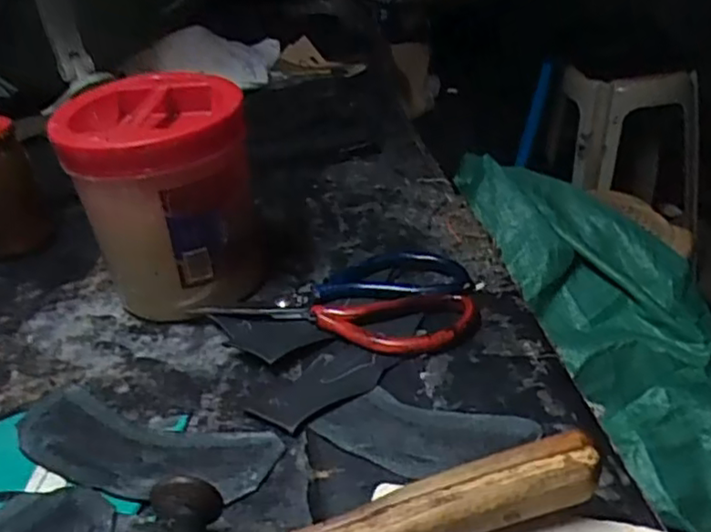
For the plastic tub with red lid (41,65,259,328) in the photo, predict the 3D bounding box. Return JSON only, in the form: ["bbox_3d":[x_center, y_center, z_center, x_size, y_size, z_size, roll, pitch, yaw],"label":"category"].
[{"bbox_3d":[-0.124,-0.043,0.453,0.114,0.143,0.108,-16,31,-14],"label":"plastic tub with red lid"}]

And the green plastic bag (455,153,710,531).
[{"bbox_3d":[0.384,0.052,1.003,0.312,0.091,0.616,-22,73,-23],"label":"green plastic bag"}]

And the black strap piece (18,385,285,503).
[{"bbox_3d":[-0.115,0.095,0.348,0.144,0.004,0.057,9,32,19],"label":"black strap piece"}]

